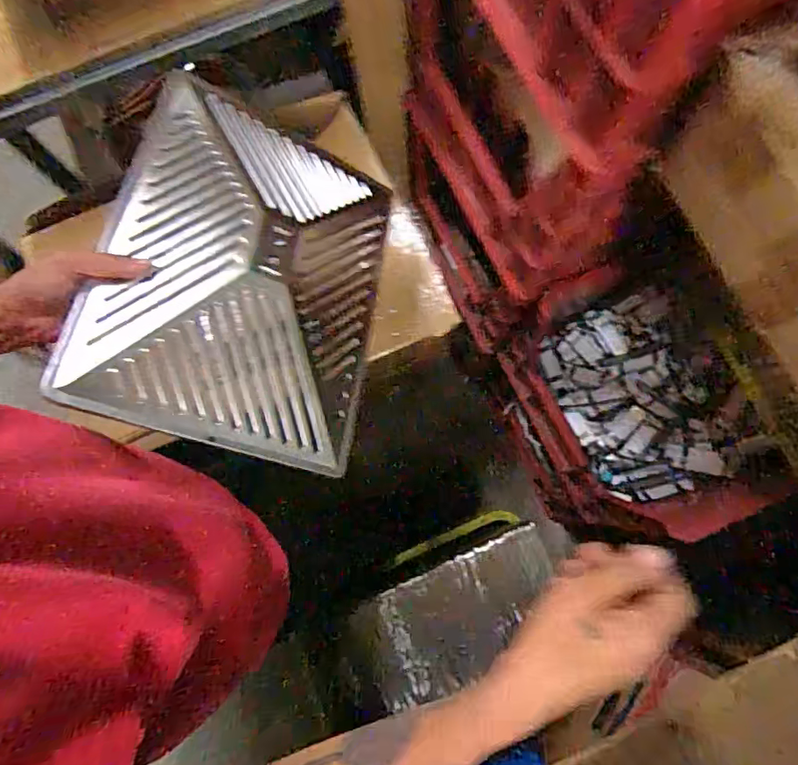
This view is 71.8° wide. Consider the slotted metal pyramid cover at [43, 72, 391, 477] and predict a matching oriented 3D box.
[{"bbox_3d":[-0.153,-0.129,0.609,0.300,0.059,0.406,21,65,-26],"label":"slotted metal pyramid cover"}]

